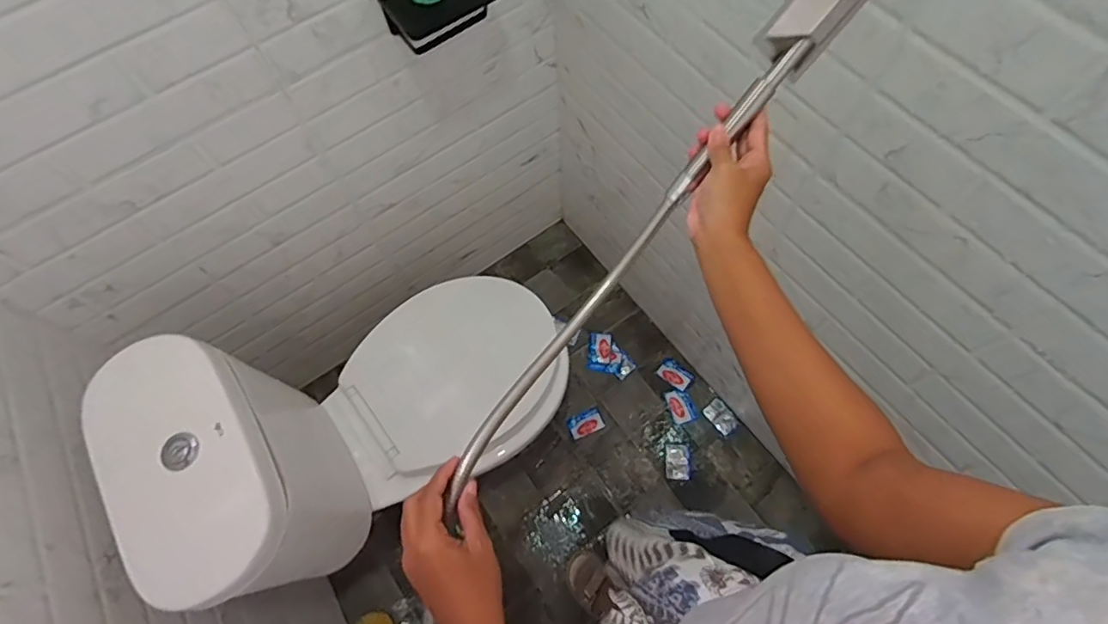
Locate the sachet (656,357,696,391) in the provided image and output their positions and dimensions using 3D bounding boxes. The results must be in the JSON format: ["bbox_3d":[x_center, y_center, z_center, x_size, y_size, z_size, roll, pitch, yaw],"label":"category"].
[{"bbox_3d":[0.330,0.168,1.511,0.094,0.017,0.061,37,72,17],"label":"sachet"}]

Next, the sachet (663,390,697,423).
[{"bbox_3d":[0.337,0.248,1.480,0.064,0.009,0.088,-17,67,-6],"label":"sachet"}]

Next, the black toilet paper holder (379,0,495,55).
[{"bbox_3d":[-0.169,-0.478,0.856,0.186,0.092,0.073,-28,67,3],"label":"black toilet paper holder"}]

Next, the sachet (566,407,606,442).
[{"bbox_3d":[0.085,0.295,1.478,0.093,0.008,0.059,-22,67,-7],"label":"sachet"}]

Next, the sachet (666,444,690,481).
[{"bbox_3d":[0.317,0.384,1.429,0.056,0.006,0.089,1,66,3],"label":"sachet"}]

